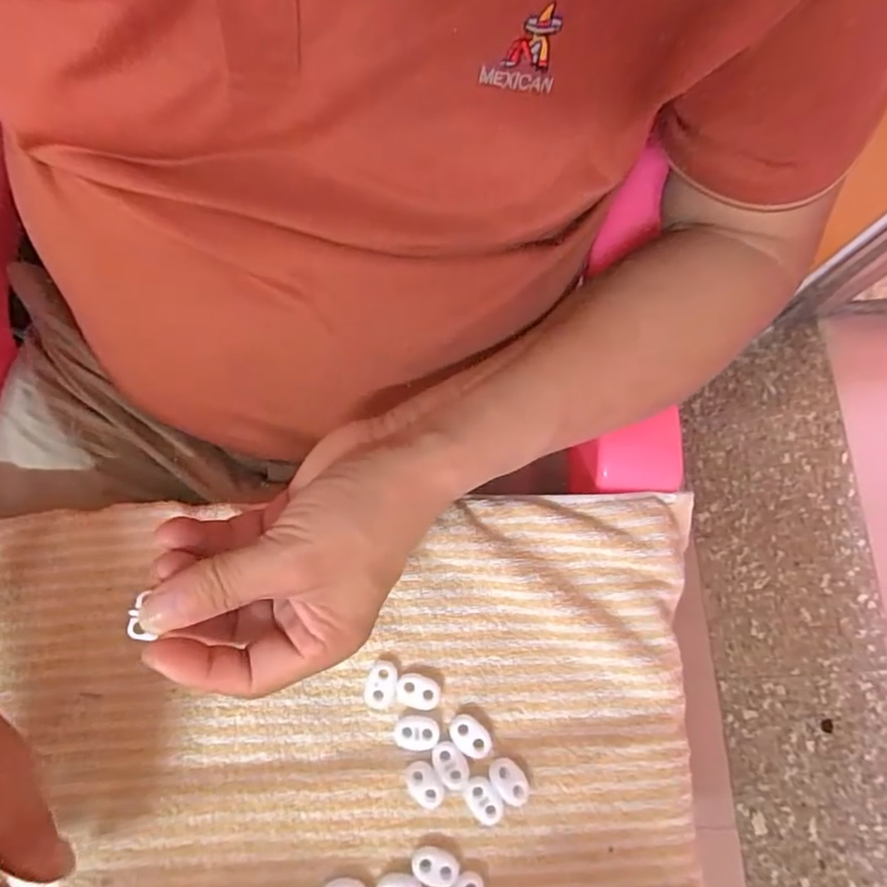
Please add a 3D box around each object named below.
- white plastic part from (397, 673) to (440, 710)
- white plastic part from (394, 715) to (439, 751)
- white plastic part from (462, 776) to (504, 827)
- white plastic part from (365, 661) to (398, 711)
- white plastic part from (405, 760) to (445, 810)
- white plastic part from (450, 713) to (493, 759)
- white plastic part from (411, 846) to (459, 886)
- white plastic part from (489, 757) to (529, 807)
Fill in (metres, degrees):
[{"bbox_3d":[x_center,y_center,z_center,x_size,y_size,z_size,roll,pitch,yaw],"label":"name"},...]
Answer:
[{"bbox_3d":[-0.013,0.126,0.296,0.021,0.004,0.016,12,77,2],"label":"white plastic part"},{"bbox_3d":[-0.013,0.144,0.291,0.022,0.004,0.015,1,76,0],"label":"white plastic part"},{"bbox_3d":[0.019,0.174,0.285,0.015,0.004,0.023,-31,79,-8],"label":"white plastic part"},{"bbox_3d":[-0.032,0.122,0.297,0.015,0.004,0.023,12,77,2],"label":"white plastic part"},{"bbox_3d":[-0.009,0.167,0.286,0.015,0.004,0.022,-29,79,-7],"label":"white plastic part"},{"bbox_3d":[0.014,0.146,0.292,0.016,0.004,0.023,-41,80,-9],"label":"white plastic part"},{"bbox_3d":[-0.004,0.202,0.279,0.022,0.004,0.015,11,77,2],"label":"white plastic part"},{"bbox_3d":[0.032,0.166,0.287,0.014,0.004,0.022,-33,79,-8],"label":"white plastic part"}]

